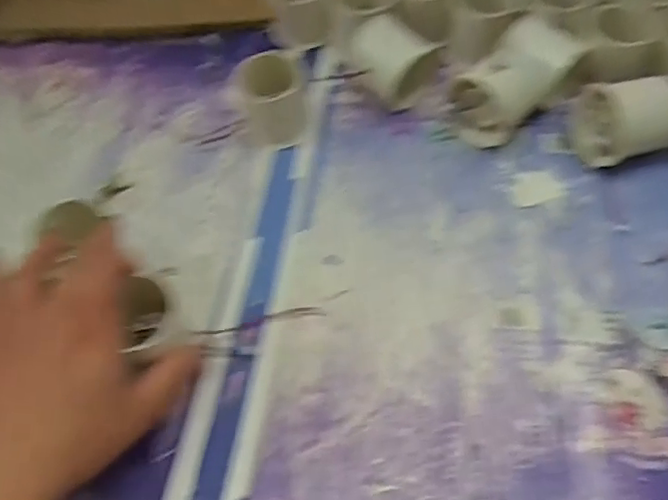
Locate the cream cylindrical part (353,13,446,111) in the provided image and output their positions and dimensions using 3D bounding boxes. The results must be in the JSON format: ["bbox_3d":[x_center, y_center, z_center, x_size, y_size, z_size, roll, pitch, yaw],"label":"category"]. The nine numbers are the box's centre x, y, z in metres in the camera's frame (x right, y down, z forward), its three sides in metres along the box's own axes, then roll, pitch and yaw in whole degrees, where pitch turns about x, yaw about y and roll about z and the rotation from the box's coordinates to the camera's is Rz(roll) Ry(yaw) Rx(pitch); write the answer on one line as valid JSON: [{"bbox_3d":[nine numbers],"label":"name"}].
[{"bbox_3d":[0.046,-0.141,0.477,0.052,0.050,0.064,-29,57,-15],"label":"cream cylindrical part"}]

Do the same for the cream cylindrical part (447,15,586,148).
[{"bbox_3d":[0.133,-0.121,0.458,0.087,0.059,0.051,-37,60,-20],"label":"cream cylindrical part"}]

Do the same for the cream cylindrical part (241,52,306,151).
[{"bbox_3d":[-0.044,-0.113,0.465,0.042,0.059,0.041,-2,55,3],"label":"cream cylindrical part"}]

